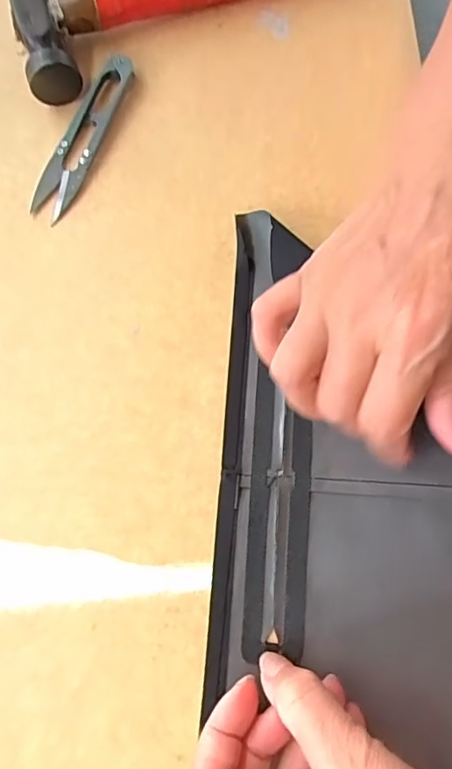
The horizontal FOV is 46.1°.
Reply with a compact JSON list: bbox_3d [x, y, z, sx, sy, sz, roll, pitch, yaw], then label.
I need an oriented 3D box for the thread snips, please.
[{"bbox_3d":[-0.080,-0.139,0.298,0.022,0.009,0.103,23,78,4],"label":"thread snips"}]

